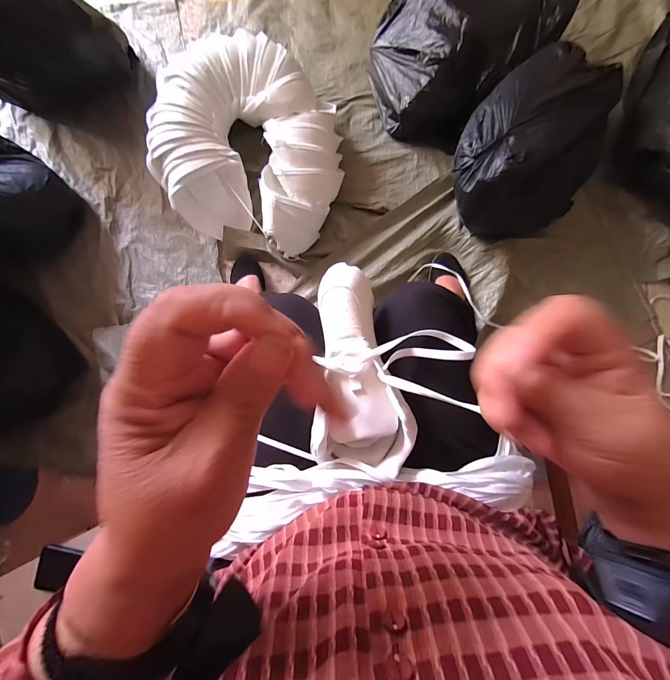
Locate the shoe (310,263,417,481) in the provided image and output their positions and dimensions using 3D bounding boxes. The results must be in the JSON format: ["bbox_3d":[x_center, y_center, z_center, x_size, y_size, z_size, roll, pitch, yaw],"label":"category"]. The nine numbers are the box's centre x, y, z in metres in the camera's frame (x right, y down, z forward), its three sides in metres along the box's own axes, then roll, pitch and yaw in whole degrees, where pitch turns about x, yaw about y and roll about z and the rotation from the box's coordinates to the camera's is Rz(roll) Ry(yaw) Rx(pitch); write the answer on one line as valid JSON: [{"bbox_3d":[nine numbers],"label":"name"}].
[{"bbox_3d":[0.019,0.027,0.349,0.099,0.079,0.228,-8,85,1],"label":"shoe"}]

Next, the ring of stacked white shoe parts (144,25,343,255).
[{"bbox_3d":[-0.216,-0.489,0.810,0.458,0.180,0.440,0,84,2],"label":"ring of stacked white shoe parts"}]

